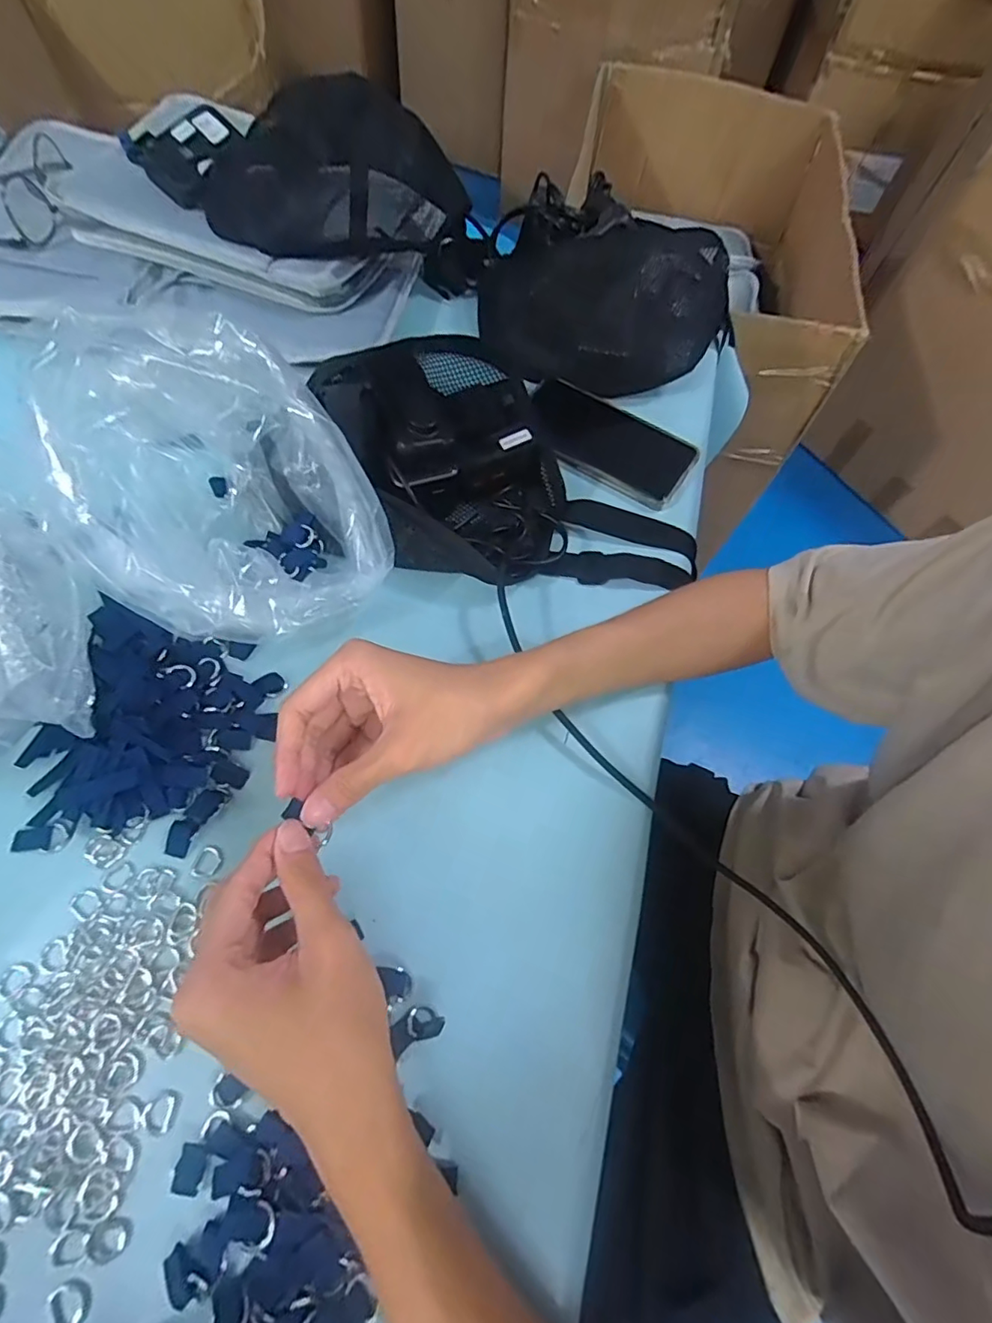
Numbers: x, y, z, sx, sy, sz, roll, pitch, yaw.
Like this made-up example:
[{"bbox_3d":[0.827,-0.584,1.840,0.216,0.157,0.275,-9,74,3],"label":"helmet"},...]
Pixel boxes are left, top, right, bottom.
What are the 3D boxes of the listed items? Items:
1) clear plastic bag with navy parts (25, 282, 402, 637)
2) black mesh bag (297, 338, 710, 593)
[{"bbox_3d":[-0.198,-0.114,0.384,0.175,0.117,0.225,-38,72,-18],"label":"clear plastic bag with navy parts"},{"bbox_3d":[0.010,-0.135,0.421,0.277,0.105,0.180,38,69,15],"label":"black mesh bag"}]

